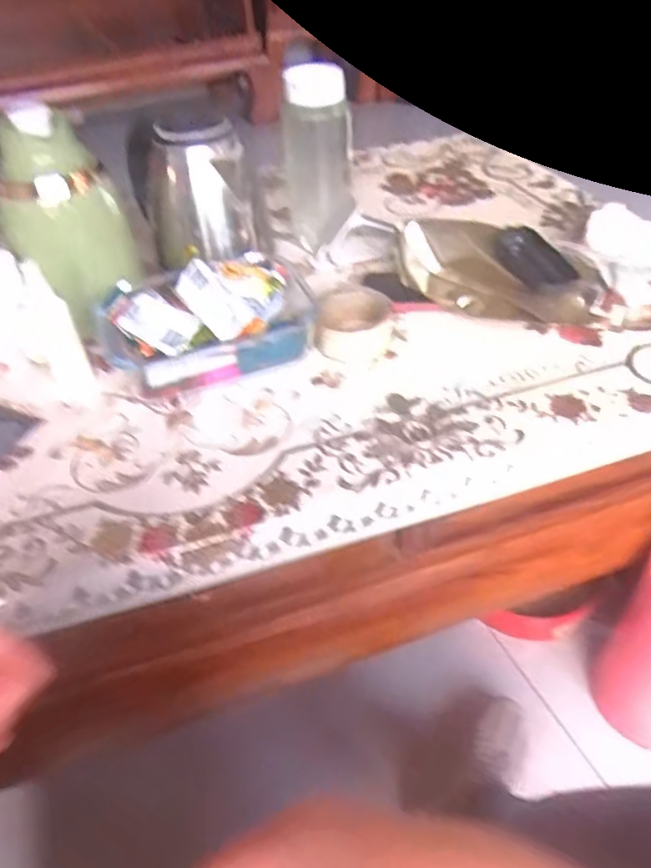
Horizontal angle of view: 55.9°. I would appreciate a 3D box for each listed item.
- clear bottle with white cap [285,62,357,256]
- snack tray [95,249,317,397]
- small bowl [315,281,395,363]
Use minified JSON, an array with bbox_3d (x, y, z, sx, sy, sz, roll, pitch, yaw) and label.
[{"bbox_3d":[-0.009,-0.357,0.805,0.087,0.203,0.065,-5,43,-2],"label":"clear bottle with white cap"},{"bbox_3d":[-0.115,-0.122,0.647,0.219,0.112,0.150,-21,46,-19],"label":"snack tray"},{"bbox_3d":[0.033,-0.122,0.678,0.081,0.052,0.075,-1,43,1],"label":"small bowl"}]

